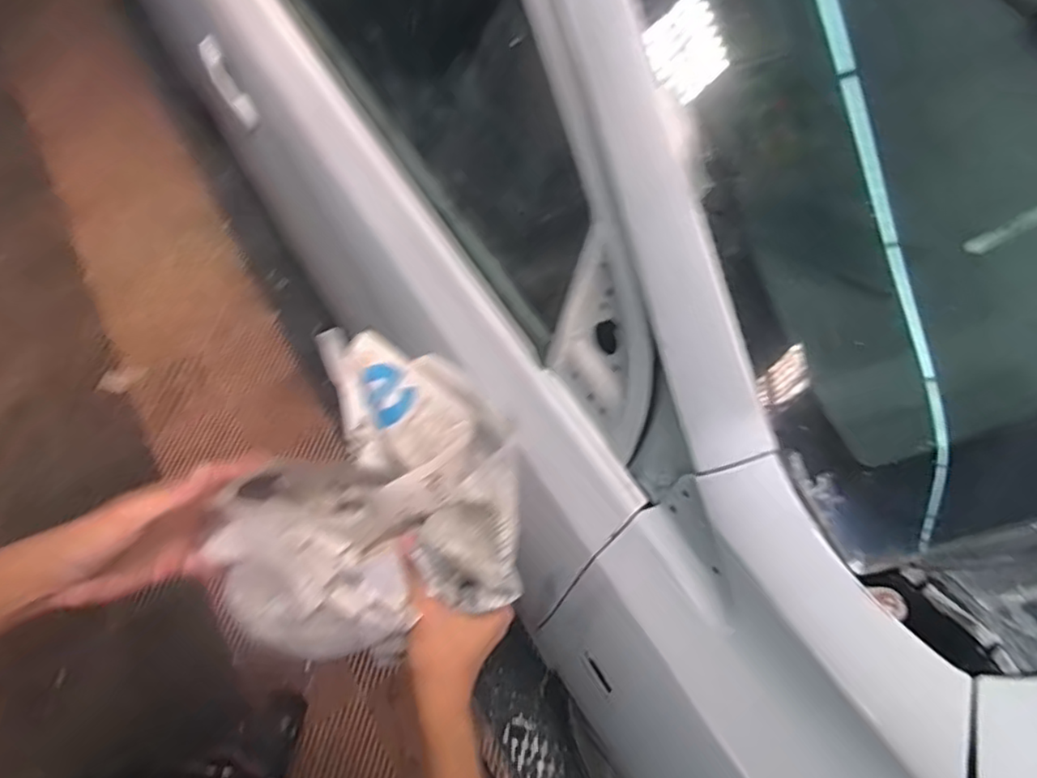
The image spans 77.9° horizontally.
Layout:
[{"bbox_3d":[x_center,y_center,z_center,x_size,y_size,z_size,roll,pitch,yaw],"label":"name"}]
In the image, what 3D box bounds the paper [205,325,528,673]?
[{"bbox_3d":[-0.115,0.076,0.520,0.222,0.100,0.244,-1,60,-2],"label":"paper"}]

